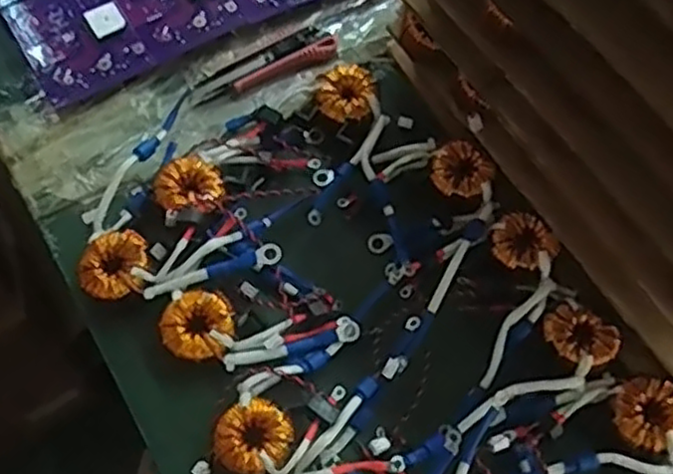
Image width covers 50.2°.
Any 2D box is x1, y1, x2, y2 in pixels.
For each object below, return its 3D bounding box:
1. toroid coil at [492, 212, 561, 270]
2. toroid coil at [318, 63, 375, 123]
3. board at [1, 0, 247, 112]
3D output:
[{"bbox_3d":[0.157,0.003,0.611,0.046,0.017,0.051,-26,70,-13],"label":"toroid coil"},{"bbox_3d":[0.009,-0.135,0.674,0.051,0.018,0.064,7,66,0],"label":"toroid coil"},{"bbox_3d":[-0.210,-0.220,0.700,0.197,0.023,0.131,-31,75,-11],"label":"board"}]

